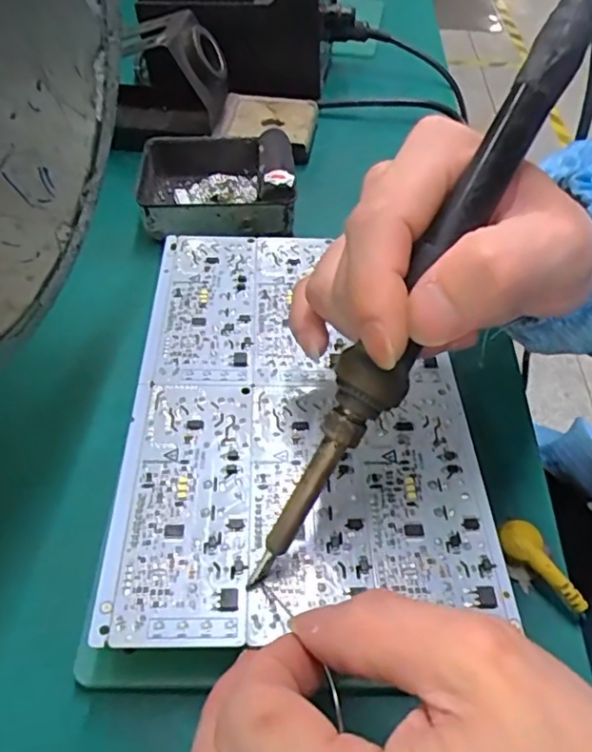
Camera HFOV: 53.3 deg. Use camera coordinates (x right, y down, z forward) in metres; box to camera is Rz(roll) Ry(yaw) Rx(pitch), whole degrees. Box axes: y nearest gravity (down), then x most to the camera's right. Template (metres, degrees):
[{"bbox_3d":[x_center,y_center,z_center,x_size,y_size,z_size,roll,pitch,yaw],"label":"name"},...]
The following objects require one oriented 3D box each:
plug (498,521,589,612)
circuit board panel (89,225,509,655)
[{"bbox_3d":[0.093,0.070,0.220,0.014,0.005,0.038,-26,54,-22],"label":"plug"},{"bbox_3d":[0.000,0.005,0.251,0.134,0.009,0.201,-2,48,-3],"label":"circuit board panel"}]

